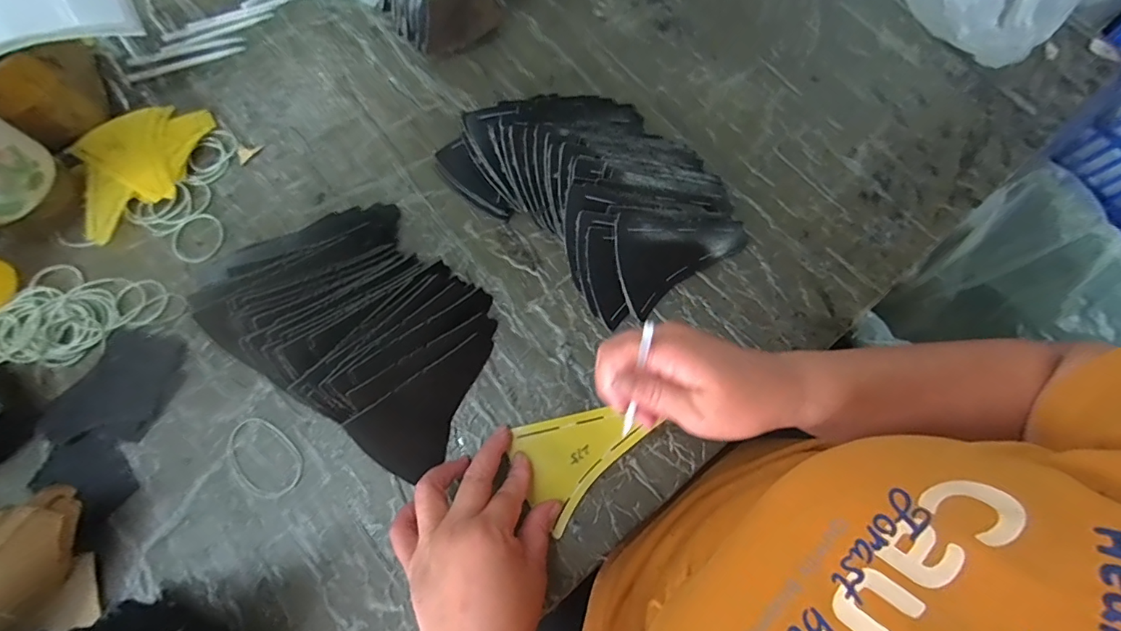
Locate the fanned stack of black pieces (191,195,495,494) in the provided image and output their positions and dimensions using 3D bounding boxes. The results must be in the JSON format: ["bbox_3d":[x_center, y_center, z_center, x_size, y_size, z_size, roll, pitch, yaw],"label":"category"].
[{"bbox_3d":[-0.150,-0.003,0.382,0.222,0.067,0.159,35,76,9],"label":"fanned stack of black pieces"}]

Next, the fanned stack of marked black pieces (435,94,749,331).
[{"bbox_3d":[0.035,-0.122,0.428,0.240,0.058,0.173,43,77,10],"label":"fanned stack of marked black pieces"}]

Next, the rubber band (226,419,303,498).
[{"bbox_3d":[-0.232,0.111,0.380,0.044,0.004,0.069,-43,79,-12],"label":"rubber band"}]

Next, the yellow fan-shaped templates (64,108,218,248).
[{"bbox_3d":[-0.380,-0.143,0.444,0.129,0.021,0.105,-35,77,-10],"label":"yellow fan-shaped templates"}]

